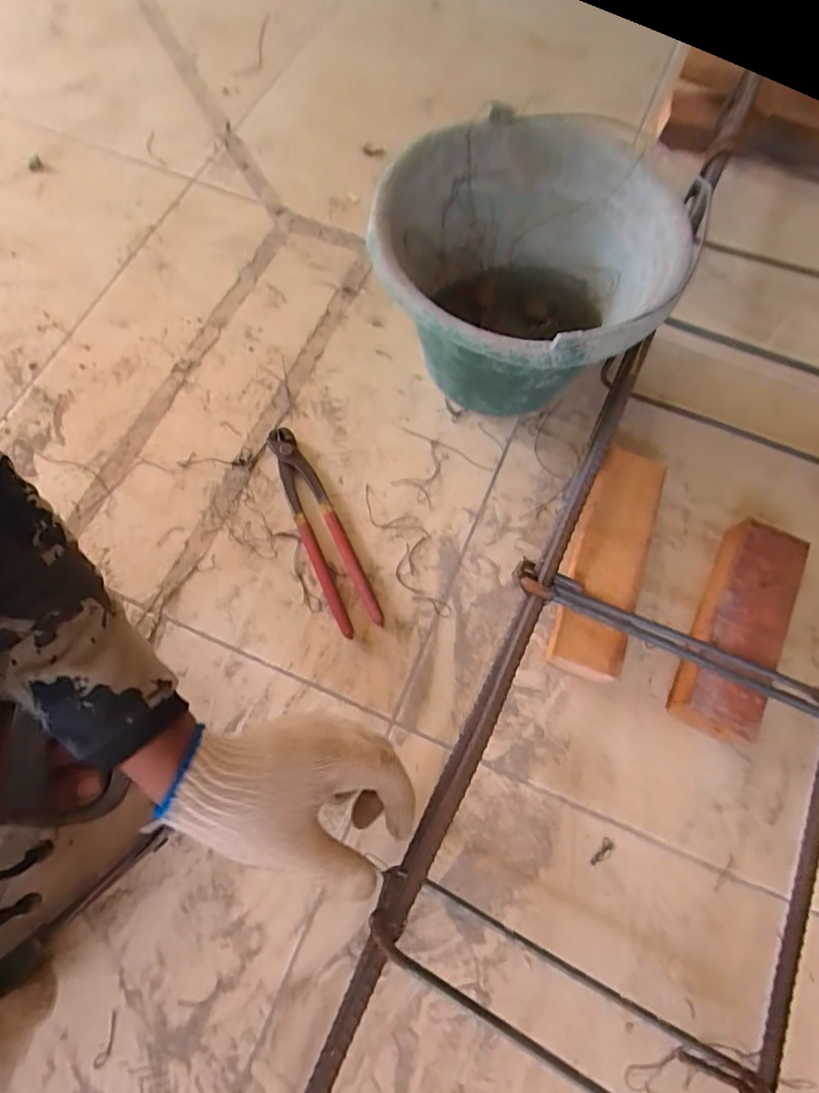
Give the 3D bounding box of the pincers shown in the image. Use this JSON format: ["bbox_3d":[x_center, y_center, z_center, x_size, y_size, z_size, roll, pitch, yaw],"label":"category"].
[{"bbox_3d":[-0.090,-0.021,0.523,0.042,0.014,0.223,-24,73,-9],"label":"pincers"}]

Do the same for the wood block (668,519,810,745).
[{"bbox_3d":[0.299,0.074,0.480,0.070,0.049,0.200,24,72,8],"label":"wood block"}]

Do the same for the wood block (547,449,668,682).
[{"bbox_3d":[0.187,0.012,0.501,0.065,0.046,0.228,19,72,6],"label":"wood block"}]

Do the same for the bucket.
[{"bbox_3d":[0.098,-0.261,0.529,0.252,0.172,0.290,-11,71,-4],"label":"bucket"}]

